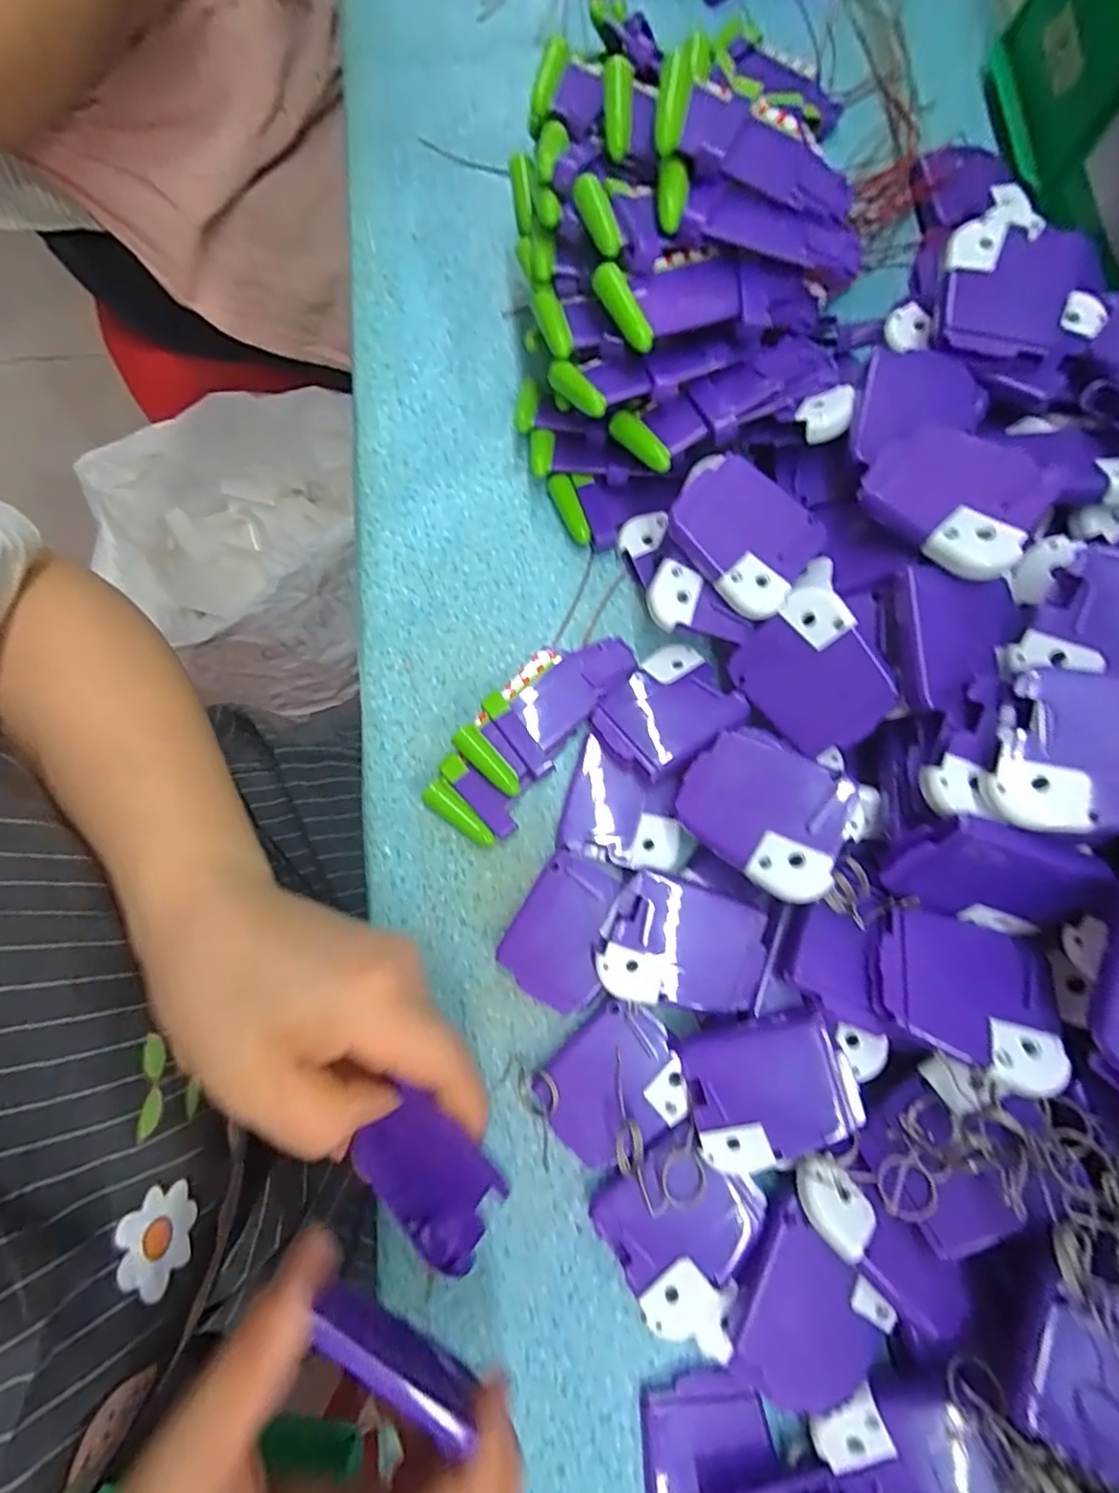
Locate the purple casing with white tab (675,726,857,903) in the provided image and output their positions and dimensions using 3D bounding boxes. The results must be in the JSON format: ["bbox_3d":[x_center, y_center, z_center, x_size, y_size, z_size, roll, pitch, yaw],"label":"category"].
[{"bbox_3d":[0.080,0.023,0.232,0.062,0.004,0.052,33,81,25],"label":"purple casing with white tab"}]

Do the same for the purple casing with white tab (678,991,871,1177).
[{"bbox_3d":[0.079,0.131,0.228,0.061,0.011,0.051,-24,89,10],"label":"purple casing with white tab"}]

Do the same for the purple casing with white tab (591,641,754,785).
[{"bbox_3d":[0.047,-0.016,0.266,0.059,0.008,0.052,-33,60,-11],"label":"purple casing with white tab"}]

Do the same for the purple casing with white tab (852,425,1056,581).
[{"bbox_3d":[0.150,-0.097,0.228,0.061,0.013,0.054,30,85,20],"label":"purple casing with white tab"}]

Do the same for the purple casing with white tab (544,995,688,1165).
[{"bbox_3d":[0.022,0.139,0.244,0.057,0.005,0.050,-35,81,-7],"label":"purple casing with white tab"}]

